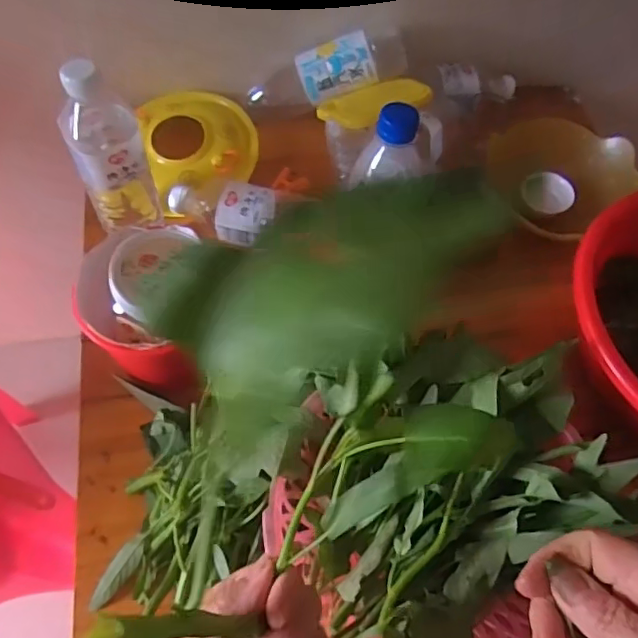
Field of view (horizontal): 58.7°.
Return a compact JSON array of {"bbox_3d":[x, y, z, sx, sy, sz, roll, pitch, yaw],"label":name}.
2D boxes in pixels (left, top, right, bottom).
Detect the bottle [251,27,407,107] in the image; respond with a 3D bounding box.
[{"bbox_3d":[0.005,-0.296,0.687,0.201,0.060,0.054,-8,56,25],"label":"bottle"}]

